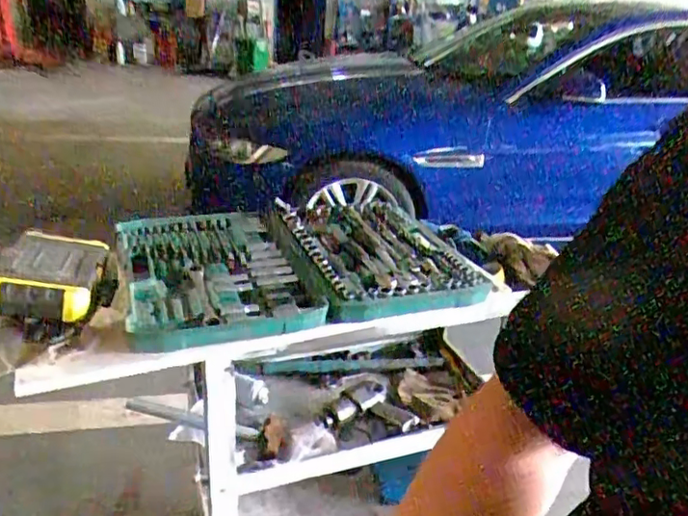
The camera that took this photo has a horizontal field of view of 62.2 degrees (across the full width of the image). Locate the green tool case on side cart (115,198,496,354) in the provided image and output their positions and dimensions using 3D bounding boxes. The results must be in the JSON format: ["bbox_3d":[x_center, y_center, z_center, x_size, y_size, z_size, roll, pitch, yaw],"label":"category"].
[{"bbox_3d":[-0.098,0.004,1.187,0.670,0.096,0.514,-5,26,-20],"label":"green tool case on side cart"}]

